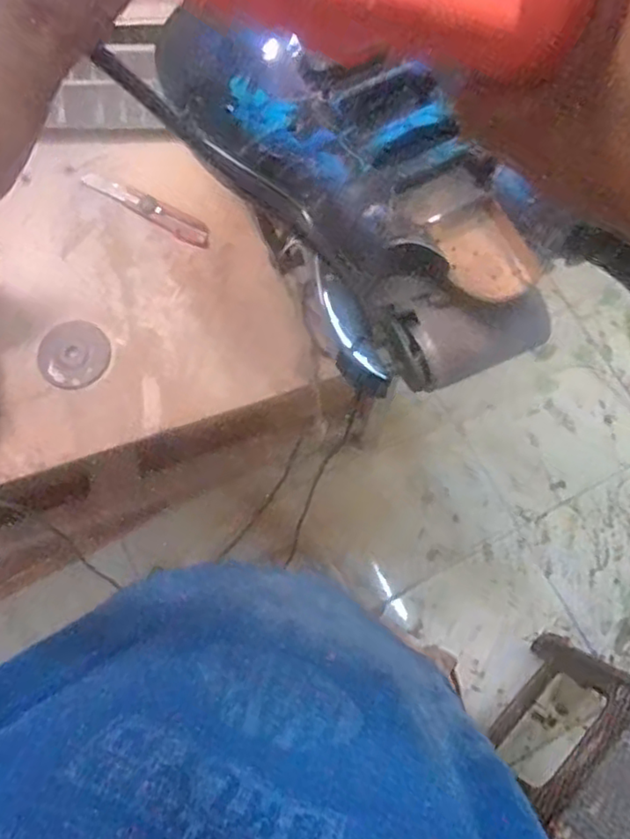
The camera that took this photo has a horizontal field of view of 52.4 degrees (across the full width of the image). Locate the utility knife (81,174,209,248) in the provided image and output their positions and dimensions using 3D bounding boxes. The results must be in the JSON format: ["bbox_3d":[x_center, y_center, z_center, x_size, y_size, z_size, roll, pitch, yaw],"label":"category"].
[{"bbox_3d":[-0.225,-0.286,0.861,0.195,0.009,0.034,29,77,8],"label":"utility knife"}]

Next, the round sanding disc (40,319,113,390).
[{"bbox_3d":[-0.304,-0.082,0.805,0.089,0.004,0.087,28,77,8],"label":"round sanding disc"}]

